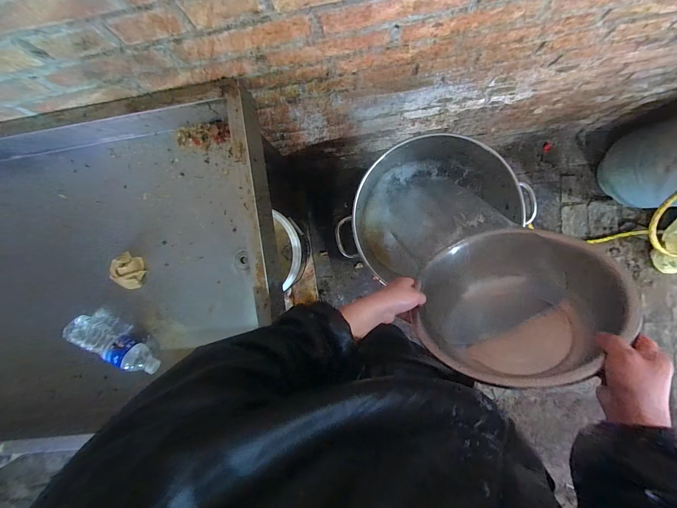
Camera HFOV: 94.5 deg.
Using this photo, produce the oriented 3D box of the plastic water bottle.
[{"bbox_3d":[-0.526,0.211,0.737,0.229,0.065,0.073,25,95,4],"label":"plastic water bottle"}]

